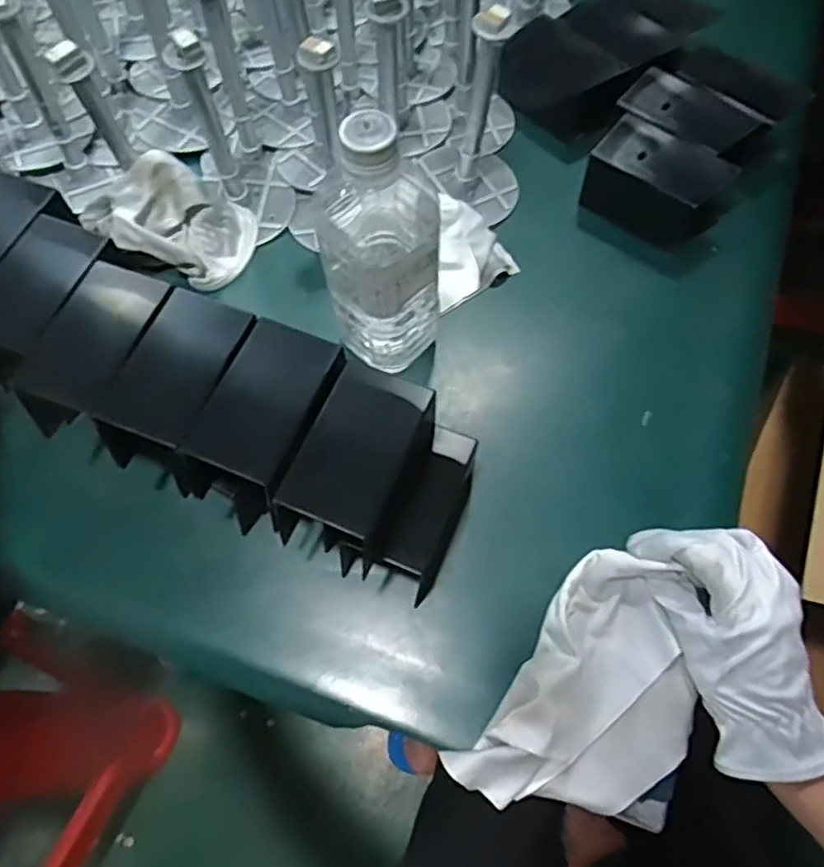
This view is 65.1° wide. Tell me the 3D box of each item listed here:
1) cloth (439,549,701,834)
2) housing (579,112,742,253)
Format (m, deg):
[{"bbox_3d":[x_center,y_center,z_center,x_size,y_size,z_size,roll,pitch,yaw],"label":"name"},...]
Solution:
[{"bbox_3d":[0.117,0.161,0.390,0.110,0.033,0.166,33,70,13],"label":"cloth"},{"bbox_3d":[0.197,-0.200,0.523,0.106,0.057,0.058,34,70,14],"label":"housing"}]

